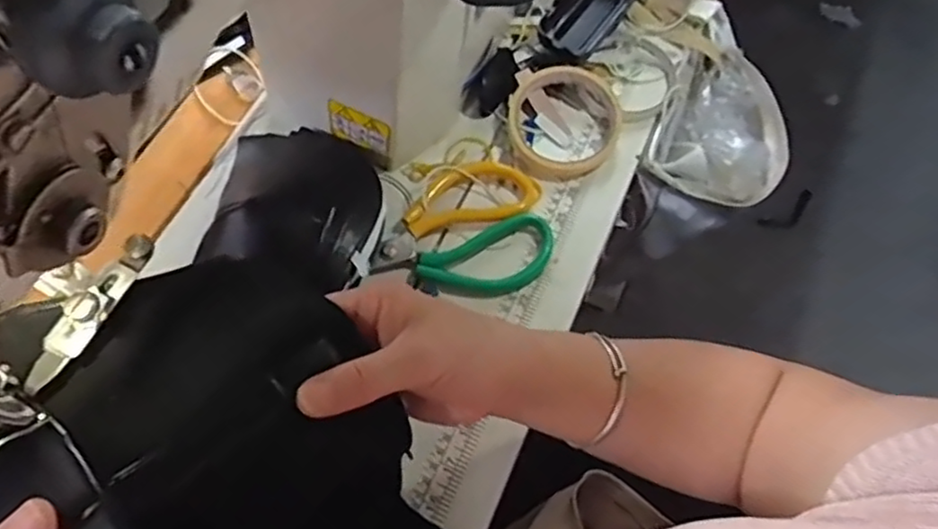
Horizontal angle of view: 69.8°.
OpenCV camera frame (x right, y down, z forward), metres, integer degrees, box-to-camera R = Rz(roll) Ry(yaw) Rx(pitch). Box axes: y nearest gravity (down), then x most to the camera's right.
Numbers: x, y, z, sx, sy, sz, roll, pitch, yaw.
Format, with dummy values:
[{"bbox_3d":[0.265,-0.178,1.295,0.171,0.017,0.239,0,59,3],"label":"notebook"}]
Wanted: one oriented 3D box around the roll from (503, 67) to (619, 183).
[{"bbox_3d":[0.077,-0.120,0.537,0.089,0.036,0.094,0,63,0],"label":"roll"}]

